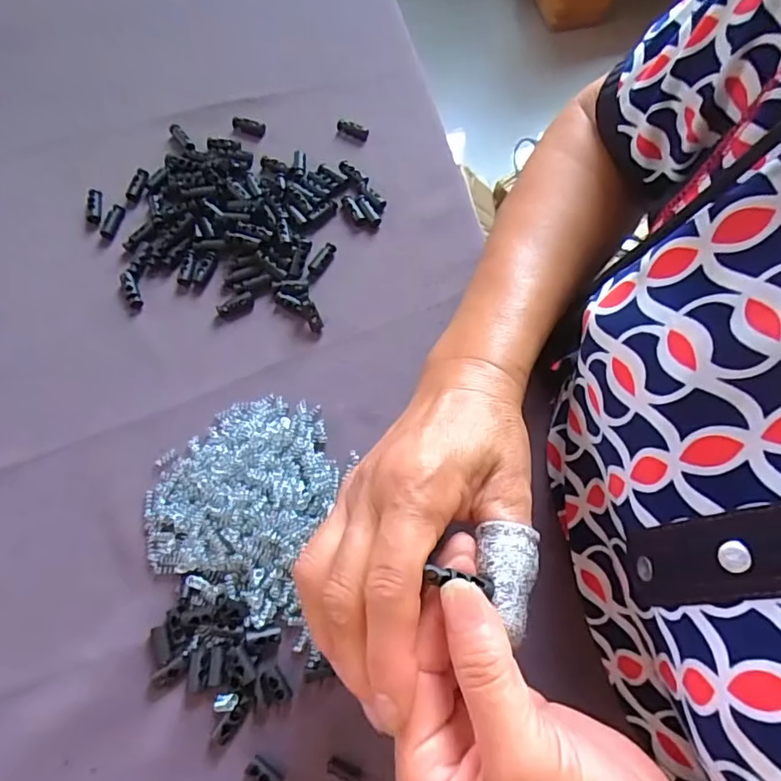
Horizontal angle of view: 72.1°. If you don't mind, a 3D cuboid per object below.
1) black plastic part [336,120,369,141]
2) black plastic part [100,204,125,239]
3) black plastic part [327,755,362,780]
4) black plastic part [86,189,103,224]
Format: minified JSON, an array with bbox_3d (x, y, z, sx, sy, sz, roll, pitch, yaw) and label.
[{"bbox_3d":[-0.030,-0.203,0.415,0.028,0.007,0.008,27,71,9],"label":"black plastic part"},{"bbox_3d":[-0.194,-0.118,0.373,0.009,0.008,0.026,10,69,3],"label":"black plastic part"},{"bbox_3d":[-0.023,0.186,0.262,0.018,0.004,0.008,26,71,9],"label":"black plastic part"},{"bbox_3d":[-0.208,-0.129,0.376,0.011,0.006,0.025,0,82,-1],"label":"black plastic part"}]

